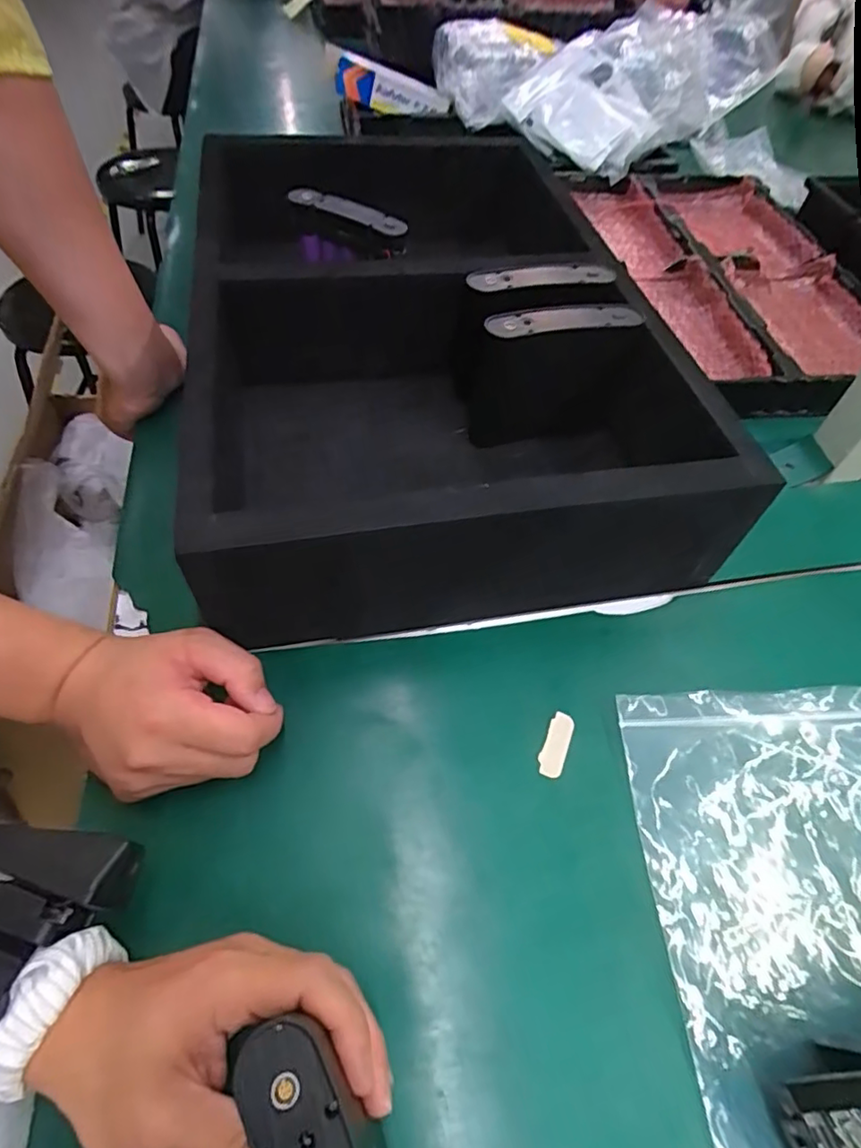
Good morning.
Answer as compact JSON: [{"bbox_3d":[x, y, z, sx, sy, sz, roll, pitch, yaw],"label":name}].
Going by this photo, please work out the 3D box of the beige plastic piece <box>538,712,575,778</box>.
[{"bbox_3d":[0.080,0.107,0.363,0.016,0.004,0.040,21,58,10],"label":"beige plastic piece"}]

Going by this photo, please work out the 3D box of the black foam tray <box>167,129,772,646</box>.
[{"bbox_3d":[0.001,-0.213,0.511,0.363,0.121,0.541,-7,58,-9],"label":"black foam tray"}]

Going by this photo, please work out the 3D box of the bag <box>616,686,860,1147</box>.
[{"bbox_3d":[0.216,0.196,0.310,0.174,0.018,0.272,-1,57,-4],"label":"bag"}]

